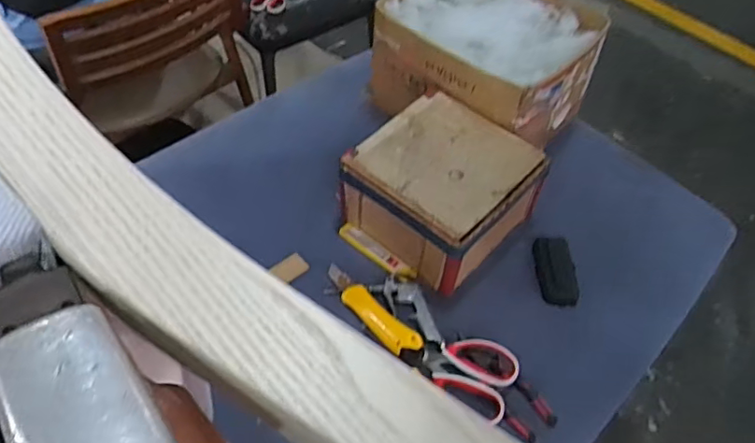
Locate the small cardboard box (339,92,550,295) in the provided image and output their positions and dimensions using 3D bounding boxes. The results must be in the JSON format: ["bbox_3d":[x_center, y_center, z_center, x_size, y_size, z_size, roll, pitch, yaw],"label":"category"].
[{"bbox_3d":[0.094,-0.049,0.838,0.212,0.120,0.222,37,58,23],"label":"small cardboard box"}]

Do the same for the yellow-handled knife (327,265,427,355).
[{"bbox_3d":[-0.011,0.115,0.761,0.035,0.023,0.171,-34,61,-27],"label":"yellow-handled knife"}]

